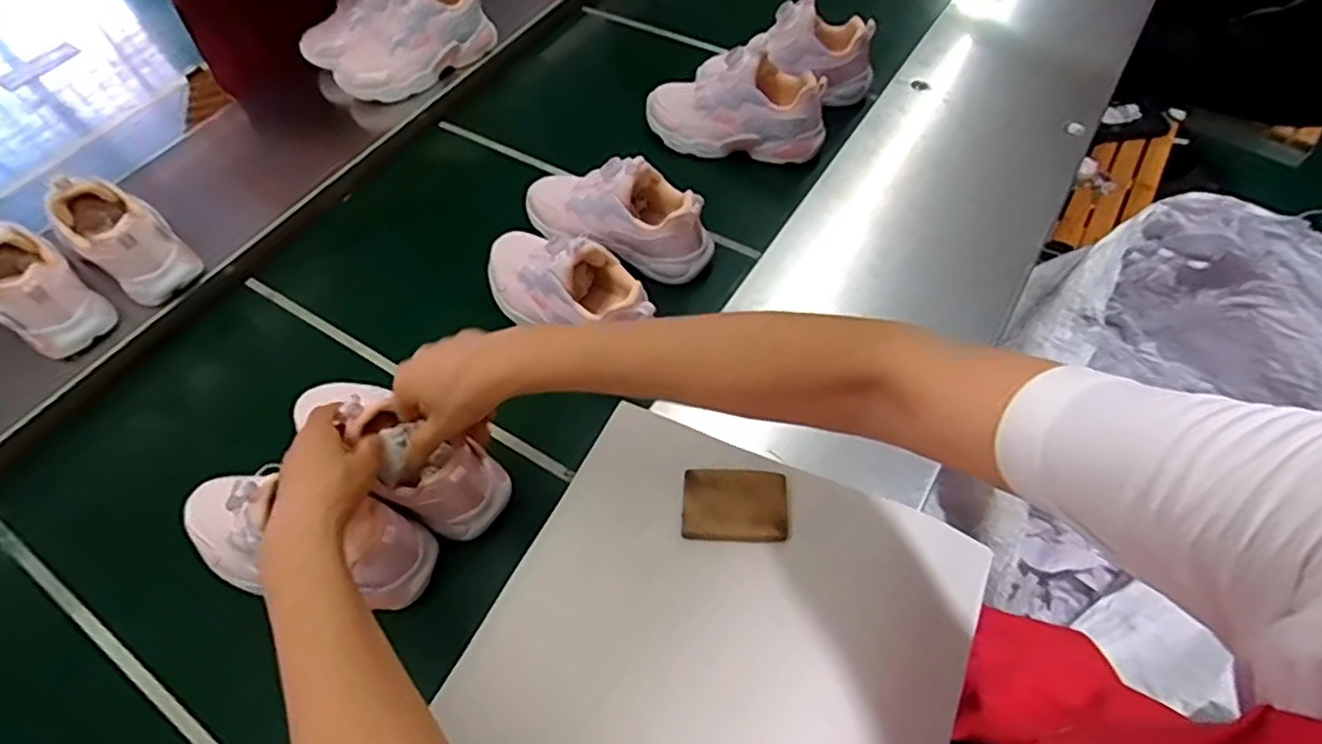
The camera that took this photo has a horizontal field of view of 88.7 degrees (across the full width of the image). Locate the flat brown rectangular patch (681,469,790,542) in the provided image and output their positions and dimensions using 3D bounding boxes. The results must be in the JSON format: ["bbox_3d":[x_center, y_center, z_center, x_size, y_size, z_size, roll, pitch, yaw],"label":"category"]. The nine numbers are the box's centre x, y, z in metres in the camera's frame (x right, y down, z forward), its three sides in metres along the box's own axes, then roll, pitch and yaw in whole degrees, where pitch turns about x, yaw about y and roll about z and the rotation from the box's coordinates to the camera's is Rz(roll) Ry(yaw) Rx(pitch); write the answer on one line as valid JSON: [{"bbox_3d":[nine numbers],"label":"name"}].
[{"bbox_3d":[0.053,0.094,0.480,0.072,0.011,0.051,1,57,2],"label":"flat brown rectangular patch"}]

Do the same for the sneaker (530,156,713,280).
[{"bbox_3d":[-0.050,-0.174,0.704,0.214,0.096,0.070,19,59,13],"label":"sneaker"}]

